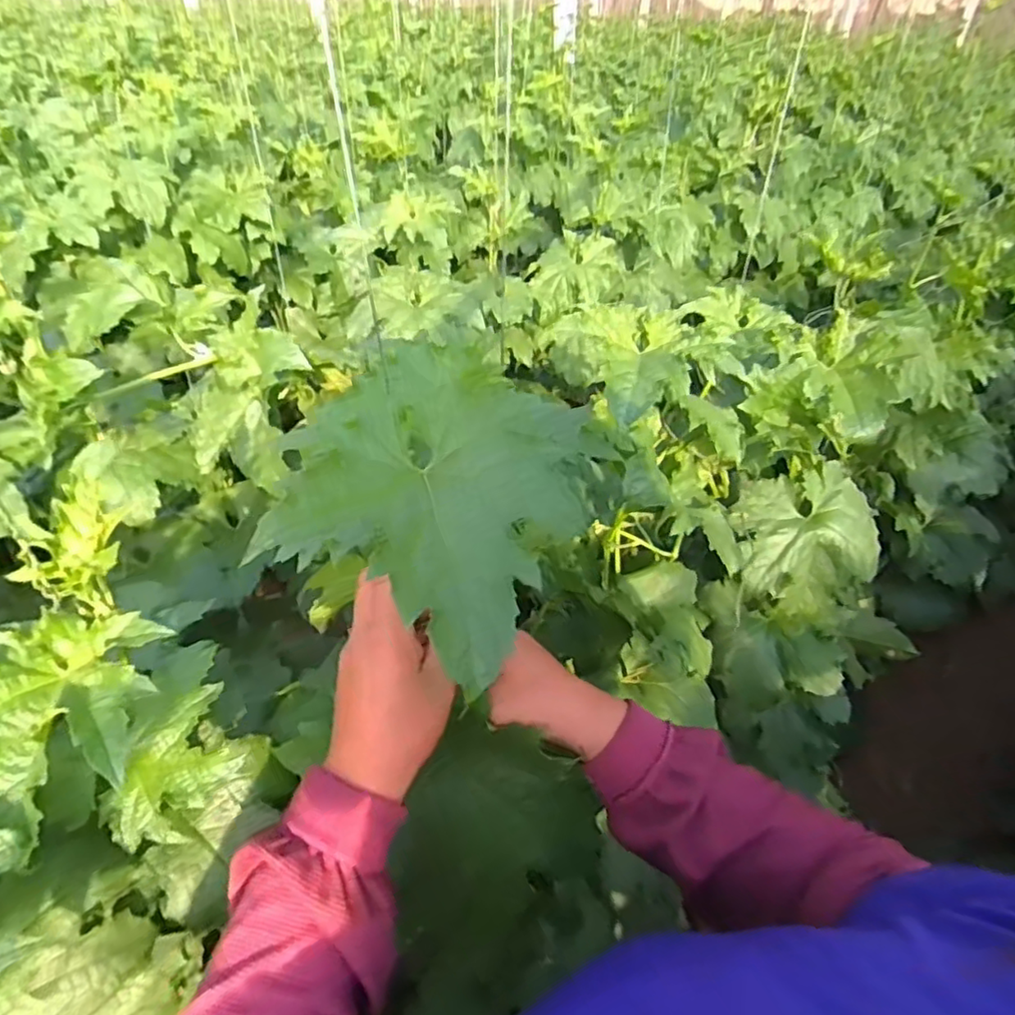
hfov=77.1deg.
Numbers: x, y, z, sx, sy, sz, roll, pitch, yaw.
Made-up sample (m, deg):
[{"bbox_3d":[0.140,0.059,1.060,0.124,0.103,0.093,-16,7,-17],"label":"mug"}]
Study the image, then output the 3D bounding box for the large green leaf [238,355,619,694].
[{"bbox_3d":[-0.040,-0.010,0.344,0.160,0.050,0.160,38,51,-2],"label":"large green leaf"}]

